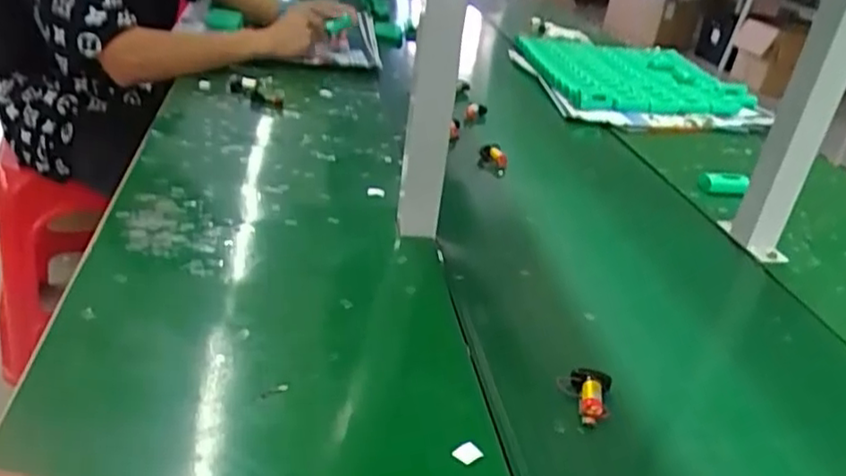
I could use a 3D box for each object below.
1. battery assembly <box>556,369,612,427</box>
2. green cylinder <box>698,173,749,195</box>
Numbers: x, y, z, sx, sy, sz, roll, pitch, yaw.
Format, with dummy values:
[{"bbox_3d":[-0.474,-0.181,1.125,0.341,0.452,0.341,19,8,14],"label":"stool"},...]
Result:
[{"bbox_3d":[0.133,0.129,0.552,0.042,0.025,0.045,10,24,12],"label":"battery assembly"},{"bbox_3d":[0.445,-0.080,0.988,0.077,0.028,0.030,0,24,-10],"label":"green cylinder"}]

